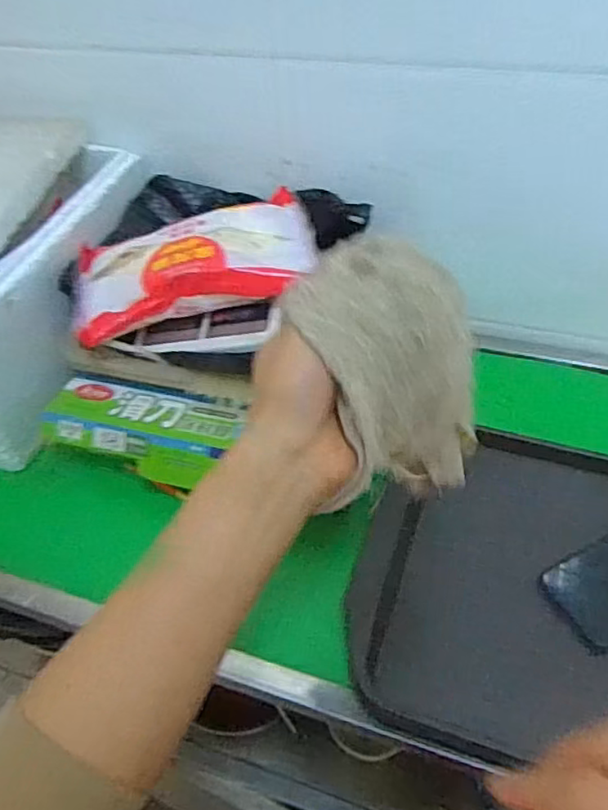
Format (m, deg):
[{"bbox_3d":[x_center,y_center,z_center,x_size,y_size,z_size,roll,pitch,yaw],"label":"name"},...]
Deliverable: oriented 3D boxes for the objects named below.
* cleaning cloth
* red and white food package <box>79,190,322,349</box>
[{"bbox_3d":[0.049,-0.011,0.395,0.123,0.151,0.080,-32,52,-23],"label":"cleaning cloth"},{"bbox_3d":[-0.115,-0.150,0.664,0.249,0.050,0.151,-11,46,-5],"label":"red and white food package"}]

